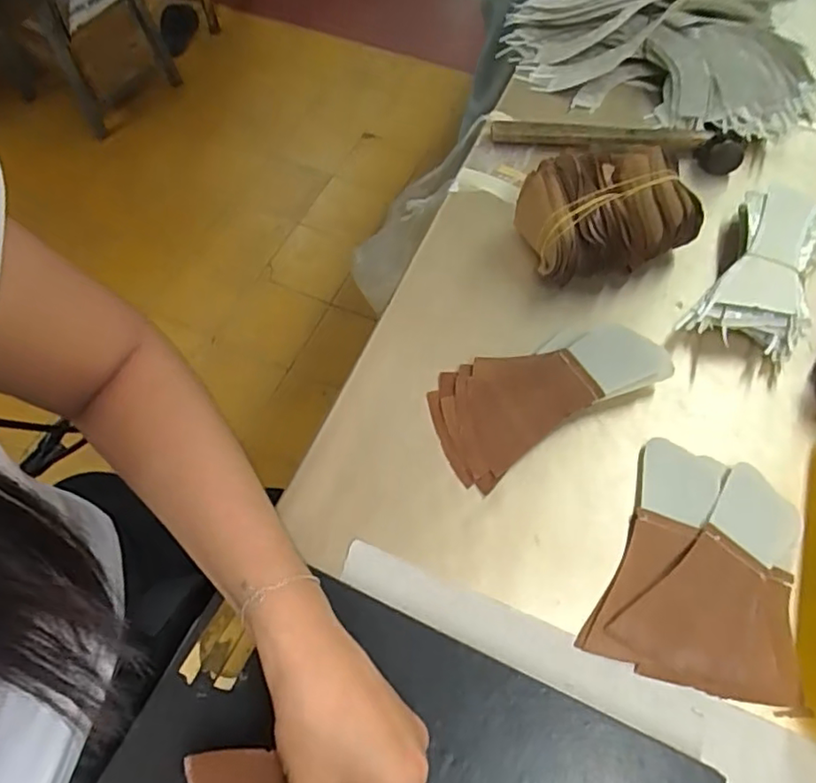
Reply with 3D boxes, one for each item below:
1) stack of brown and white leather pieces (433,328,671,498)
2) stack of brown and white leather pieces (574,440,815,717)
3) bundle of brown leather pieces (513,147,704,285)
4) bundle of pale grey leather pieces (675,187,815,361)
[{"bbox_3d":[0.103,-0.006,0.462,0.182,0.030,0.091,-28,64,-16],"label":"stack of brown and white leather pieces"},{"bbox_3d":[0.194,0.113,0.400,0.126,0.015,0.157,14,61,7],"label":"stack of brown and white leather pieces"},{"bbox_3d":[0.174,-0.151,0.515,0.137,0.078,0.090,-16,62,-10],"label":"bundle of brown leather pieces"},{"bbox_3d":[0.310,-0.106,0.512,0.083,0.044,0.183,29,64,15],"label":"bundle of pale grey leather pieces"}]

